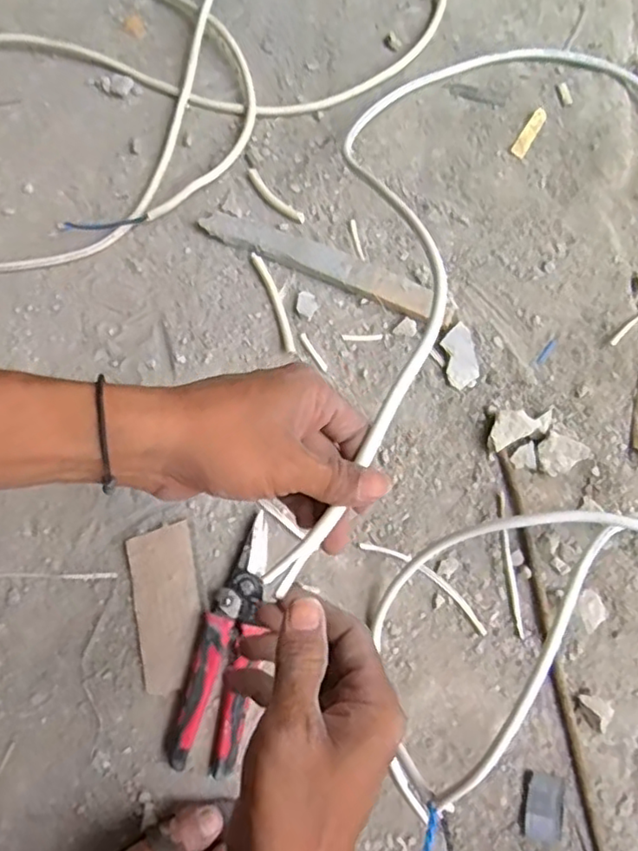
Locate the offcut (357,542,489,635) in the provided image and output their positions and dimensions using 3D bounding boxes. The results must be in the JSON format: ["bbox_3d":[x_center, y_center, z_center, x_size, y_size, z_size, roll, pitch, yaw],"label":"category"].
[{"bbox_3d":[0.096,0.139,0.544,0.132,0.004,0.021,35,79,7],"label":"offcut"}]

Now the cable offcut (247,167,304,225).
[{"bbox_3d":[-0.046,-0.235,0.630,0.078,0.006,0.015,43,80,9],"label":"cable offcut"}]

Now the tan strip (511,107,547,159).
[{"bbox_3d":[0.221,-0.309,0.641,0.015,0.004,0.062,31,78,6],"label":"tan strip"}]

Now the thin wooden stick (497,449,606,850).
[{"bbox_3d":[0.203,0.196,0.527,0.011,0.007,0.350,-10,77,-3],"label":"thin wooden stick"}]

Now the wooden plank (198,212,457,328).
[{"bbox_3d":[0.010,-0.161,0.604,0.261,0.018,0.035,24,78,5],"label":"wooden plank"}]

